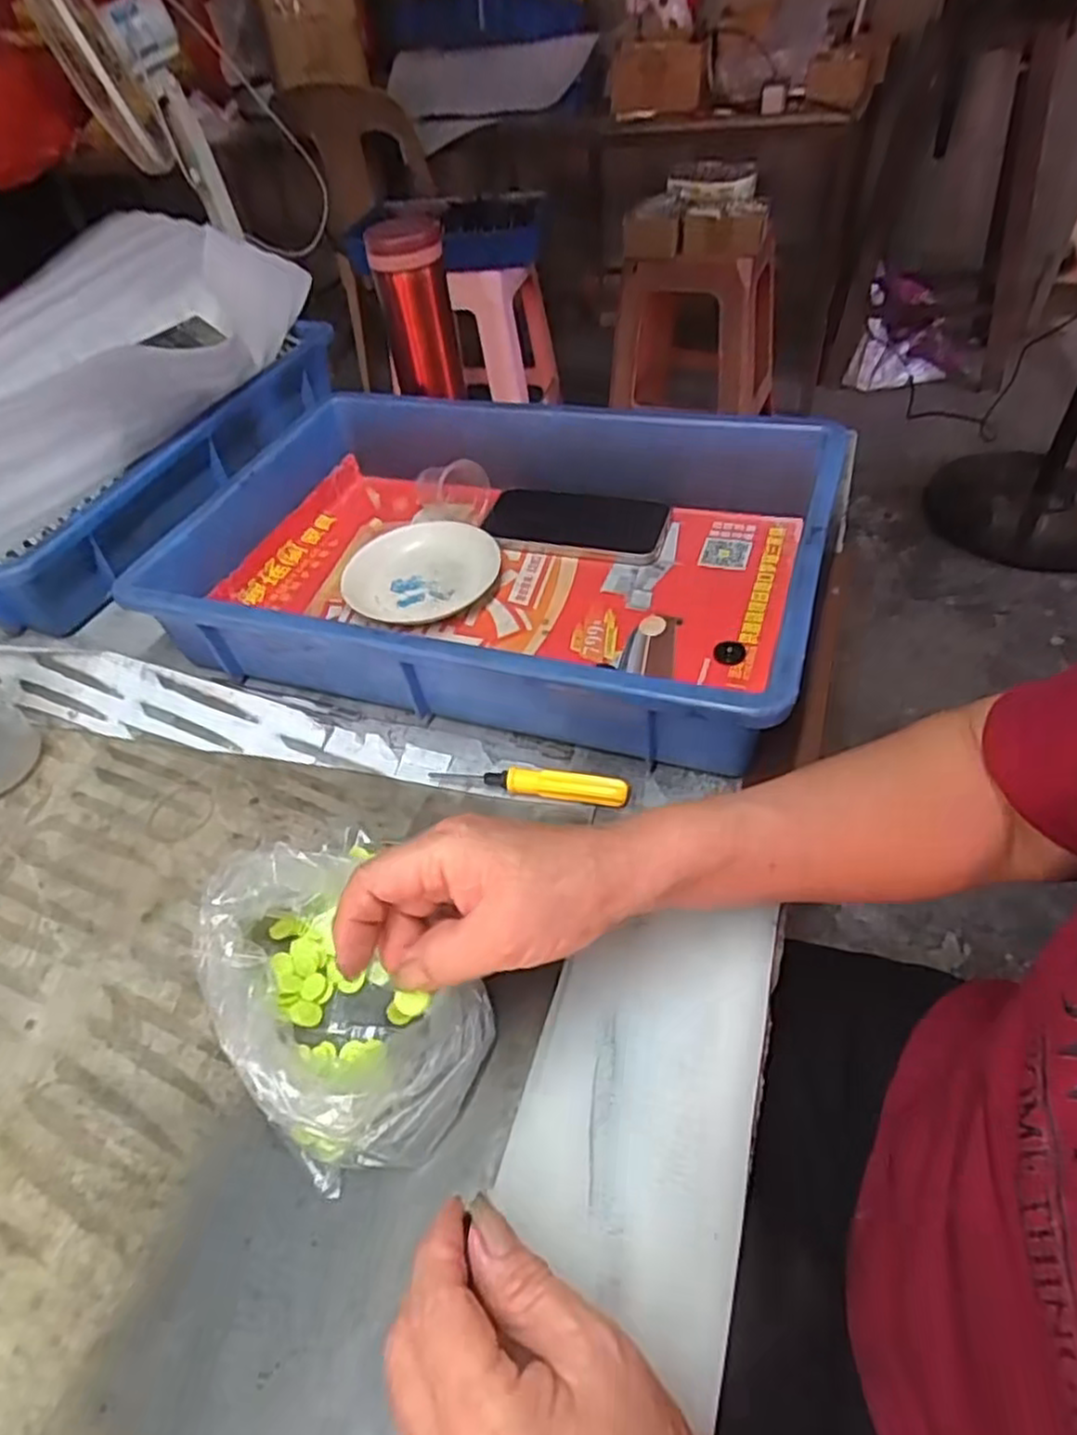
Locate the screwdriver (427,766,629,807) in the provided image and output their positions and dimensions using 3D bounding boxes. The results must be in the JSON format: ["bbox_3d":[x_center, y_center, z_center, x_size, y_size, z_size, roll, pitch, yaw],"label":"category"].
[{"bbox_3d":[-0.006,0.038,0.436,0.116,0.019,0.013,6,49,12],"label":"screwdriver"}]

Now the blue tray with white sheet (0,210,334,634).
[{"bbox_3d":[-0.386,-0.286,0.670,0.266,0.199,0.454,10,50,16],"label":"blue tray with white sheet"}]

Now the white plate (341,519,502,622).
[{"bbox_3d":[-0.093,-0.117,0.585,0.118,0.021,0.118,-3,47,4],"label":"white plate"}]

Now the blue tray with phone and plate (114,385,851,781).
[{"bbox_3d":[-0.028,-0.120,0.539,0.433,0.098,0.292,12,50,17],"label":"blue tray with phone and plate"}]

